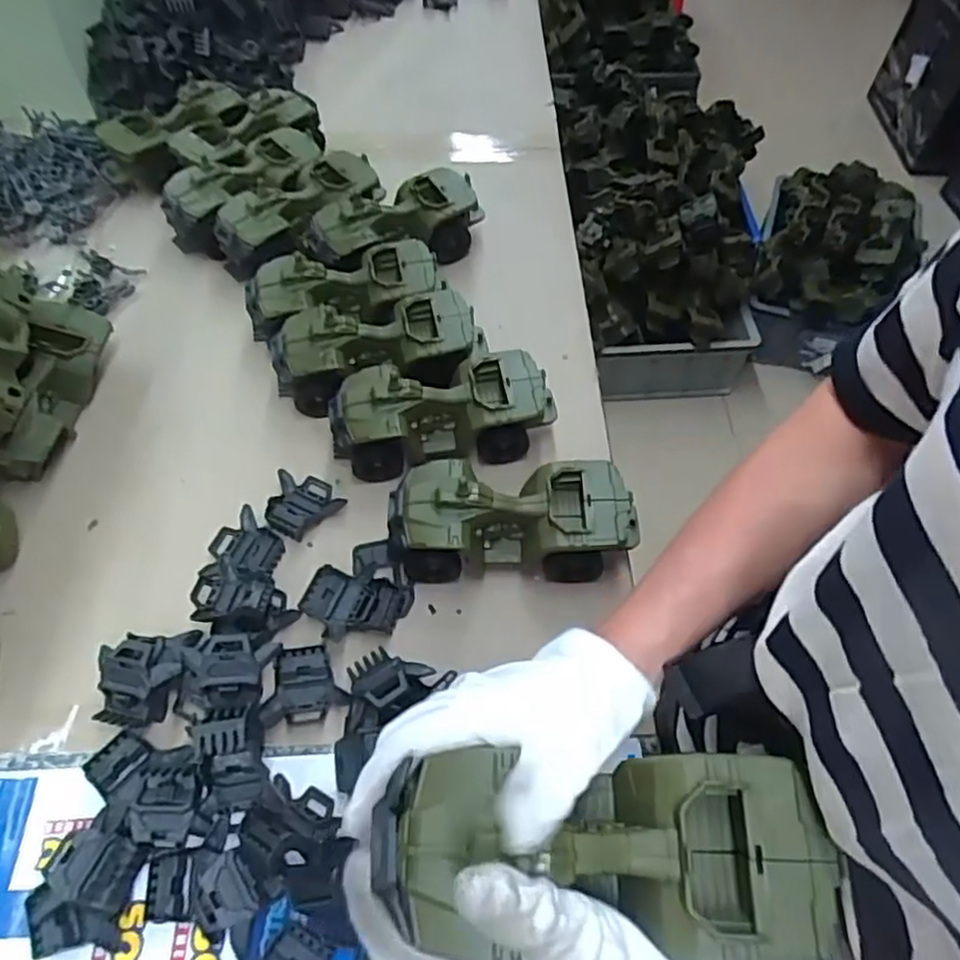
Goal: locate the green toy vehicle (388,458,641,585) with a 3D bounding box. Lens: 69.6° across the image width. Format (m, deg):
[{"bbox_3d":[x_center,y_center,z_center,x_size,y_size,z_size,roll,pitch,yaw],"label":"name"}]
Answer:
[{"bbox_3d":[0.026,0.033,0.555,0.191,0.077,0.080,1,57,0],"label":"green toy vehicle"}]

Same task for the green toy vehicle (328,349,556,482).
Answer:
[{"bbox_3d":[-0.031,-0.059,0.613,0.195,0.076,0.083,-5,57,-4],"label":"green toy vehicle"}]

